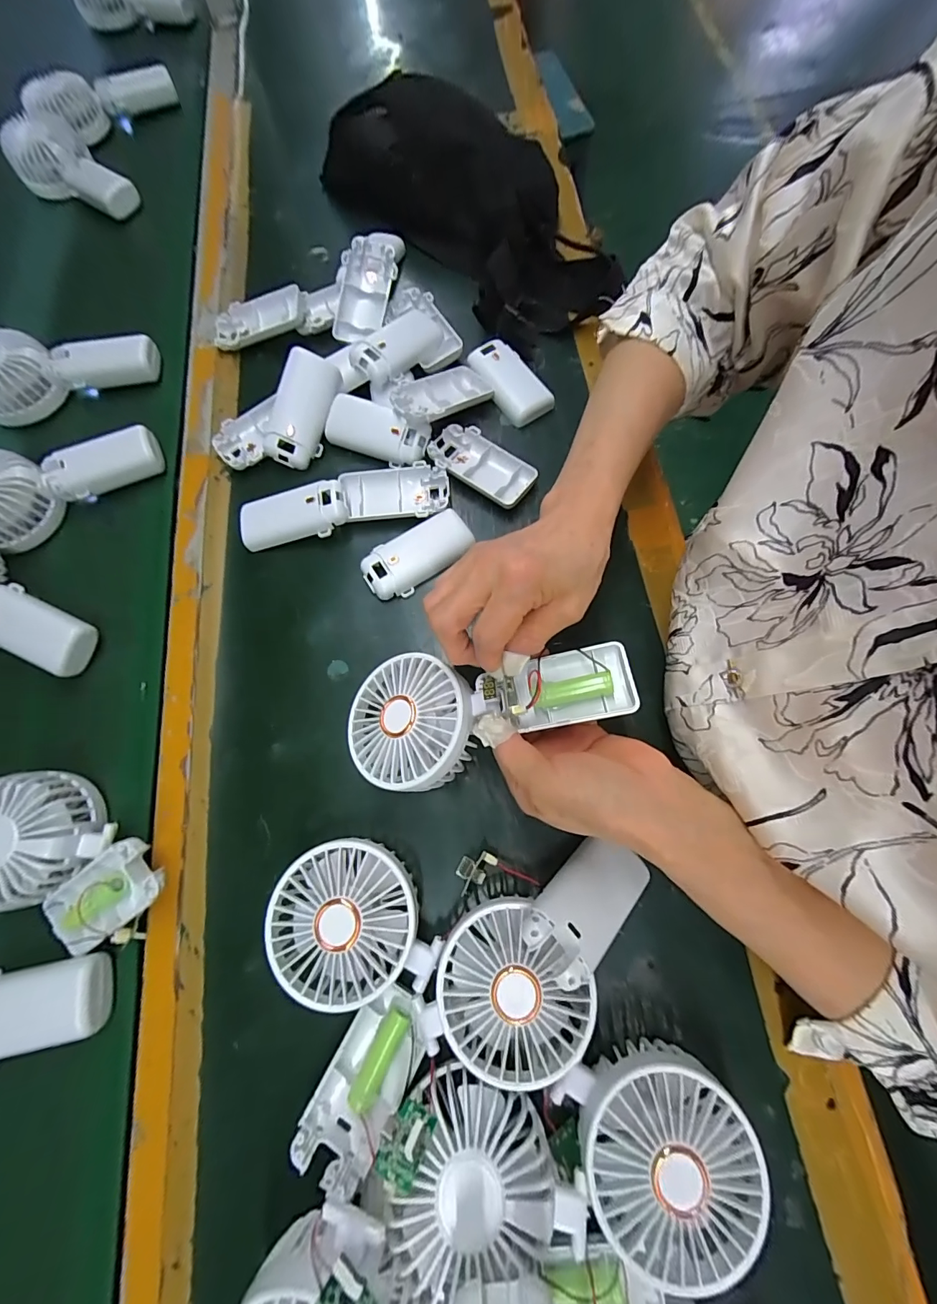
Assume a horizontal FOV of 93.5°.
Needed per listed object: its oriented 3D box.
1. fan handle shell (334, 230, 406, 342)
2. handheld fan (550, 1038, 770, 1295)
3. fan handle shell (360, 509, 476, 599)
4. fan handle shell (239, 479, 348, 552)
[{"bbox_3d":[-0.102,-0.352,0.426,0.051,0.019,0.100,22,95,8],"label":"fan handle shell"},{"bbox_3d":[0.102,0.264,0.236,0.085,0.046,0.083,-14,73,-2],"label":"handheld fan"},{"bbox_3d":[-0.043,-0.083,0.366,0.093,0.014,0.046,-36,75,-9],"label":"fan handle shell"},{"bbox_3d":[-0.148,-0.116,0.373,0.093,0.017,0.046,-10,77,11],"label":"fan handle shell"}]

